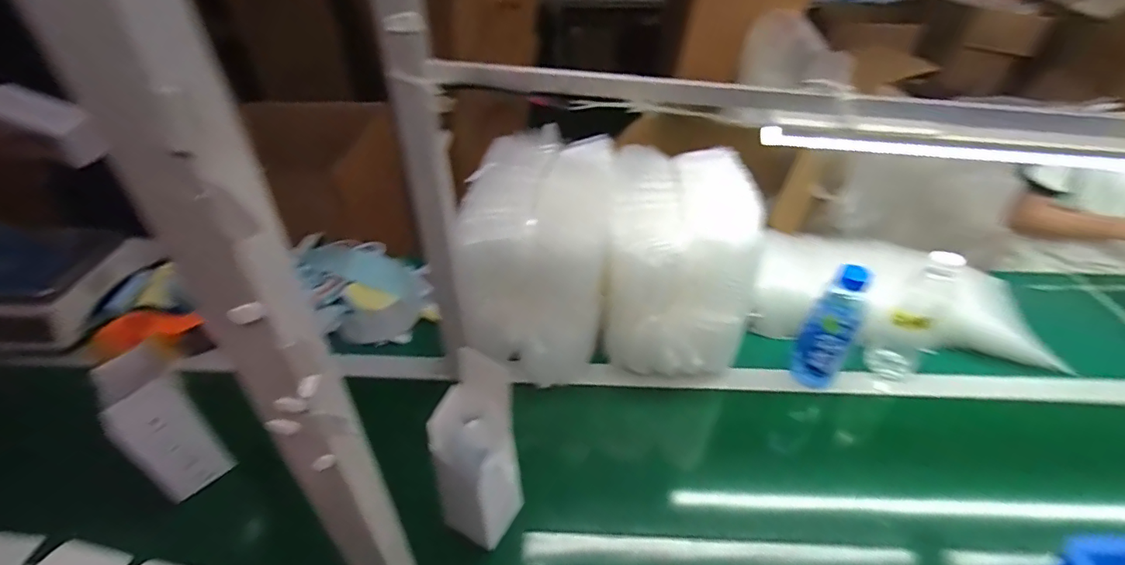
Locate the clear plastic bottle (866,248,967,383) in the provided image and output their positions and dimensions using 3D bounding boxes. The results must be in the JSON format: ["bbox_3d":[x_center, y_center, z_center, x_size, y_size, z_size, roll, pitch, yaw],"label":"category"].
[{"bbox_3d":[0.550,0.049,0.797,0.070,0.219,0.074,30,48,31],"label":"clear plastic bottle"}]

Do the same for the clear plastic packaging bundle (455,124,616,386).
[{"bbox_3d":[-0.025,-0.062,0.887,0.224,0.254,0.376,6,40,7],"label":"clear plastic packaging bundle"}]

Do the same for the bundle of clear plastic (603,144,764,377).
[{"bbox_3d":[0.191,-0.047,0.864,0.220,0.222,0.350,5,40,6],"label":"bundle of clear plastic"}]

